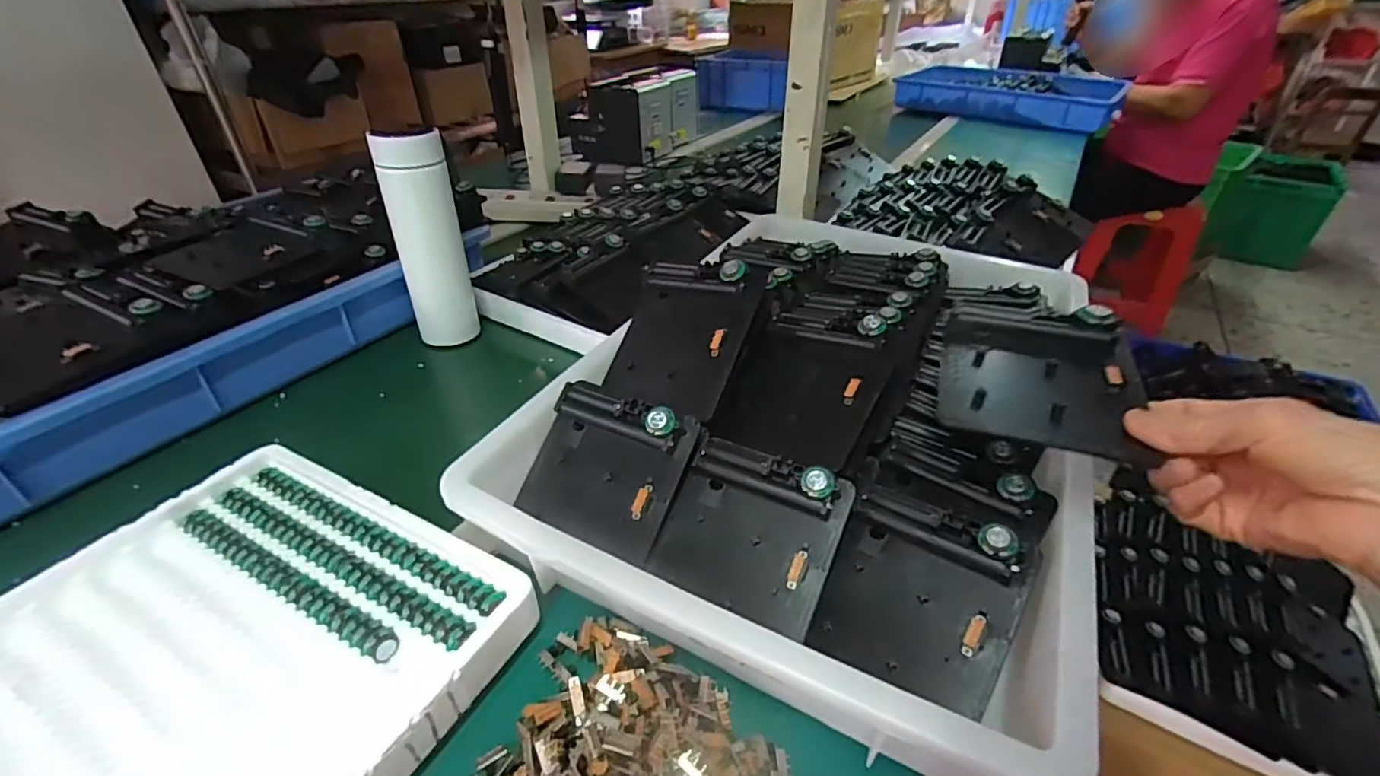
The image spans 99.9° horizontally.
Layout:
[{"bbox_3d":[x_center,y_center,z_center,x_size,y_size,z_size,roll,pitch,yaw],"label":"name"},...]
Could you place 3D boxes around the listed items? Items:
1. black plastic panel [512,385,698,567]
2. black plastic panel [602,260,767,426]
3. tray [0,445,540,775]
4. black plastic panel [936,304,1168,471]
[{"bbox_3d":[-0.058,0.054,0.405,0.108,0.020,0.098,15,81,26],"label":"black plastic panel"},{"bbox_3d":[-0.009,-0.038,0.458,0.105,0.023,0.128,11,73,31],"label":"black plastic panel"},{"bbox_3d":[-0.291,0.165,0.304,0.291,0.033,0.315,18,40,24],"label":"tray"},{"bbox_3d":[0.213,-0.008,0.353,0.106,0.033,0.118,11,38,15],"label":"black plastic panel"}]

